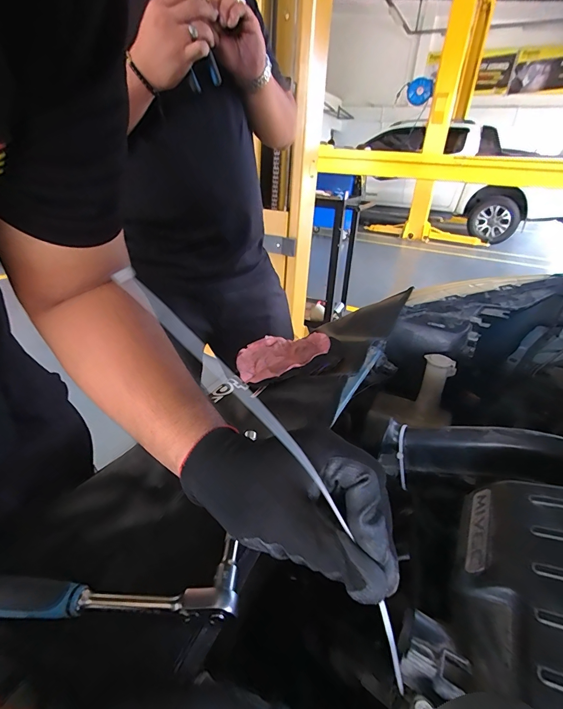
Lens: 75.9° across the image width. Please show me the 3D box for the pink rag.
[{"bbox_3d":[-0.005,-0.006,0.604,0.162,0.029,0.114,-16,34,-31],"label":"pink rag"}]

